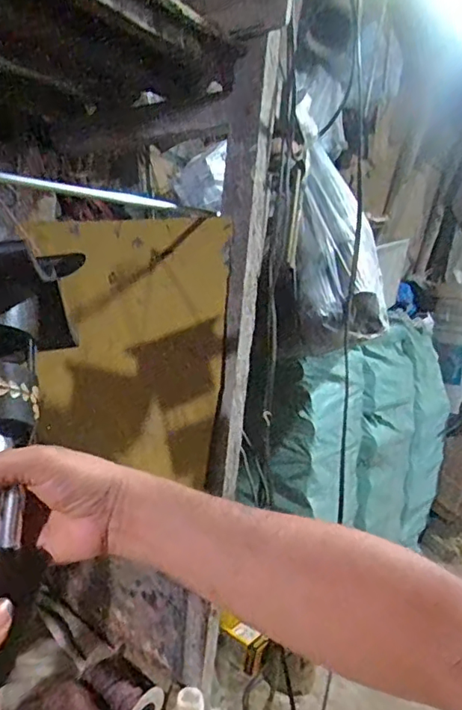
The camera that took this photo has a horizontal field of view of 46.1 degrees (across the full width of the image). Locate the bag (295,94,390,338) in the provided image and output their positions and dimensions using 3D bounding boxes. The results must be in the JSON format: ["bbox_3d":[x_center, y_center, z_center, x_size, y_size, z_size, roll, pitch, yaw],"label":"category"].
[{"bbox_3d":[0.148,-0.205,0.792,0.105,0.353,0.077,0,-18,-33],"label":"bag"}]

